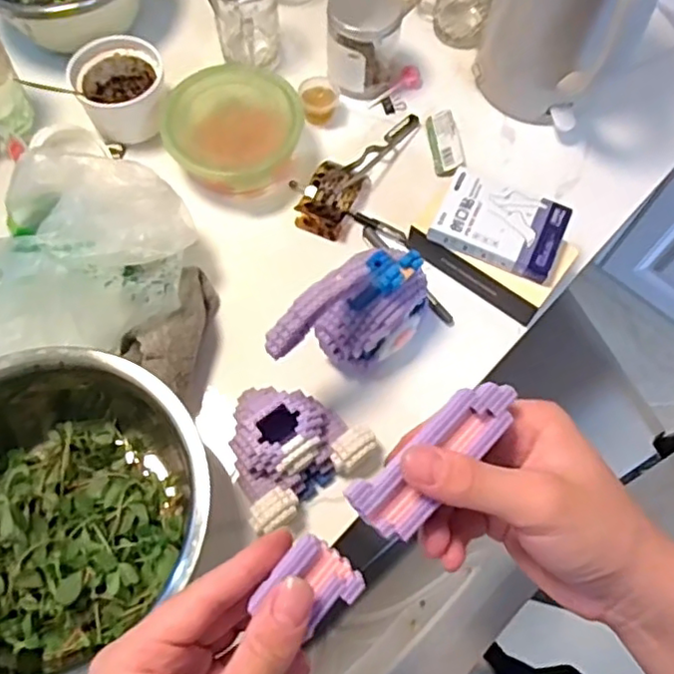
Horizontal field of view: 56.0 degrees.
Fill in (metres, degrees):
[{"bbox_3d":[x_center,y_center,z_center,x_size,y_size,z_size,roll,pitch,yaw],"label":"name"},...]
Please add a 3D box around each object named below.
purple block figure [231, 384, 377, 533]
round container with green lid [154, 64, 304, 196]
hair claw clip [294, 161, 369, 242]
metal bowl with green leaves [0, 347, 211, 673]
[{"bbox_3d":[-0.046,0.091,0.565,0.119,0.052,0.115,-35,71,-15],"label":"purple block figure"},{"bbox_3d":[-0.114,-0.226,0.701,0.138,0.064,0.146,0,66,-1],"label":"round container with green lid"},{"bbox_3d":[-0.005,-0.152,0.687,0.048,0.030,0.084,23,68,9],"label":"hair claw clip"},{"bbox_3d":[-0.241,0.138,0.518,0.244,0.116,0.250,0,66,-1],"label":"metal bowl with green leaves"}]

